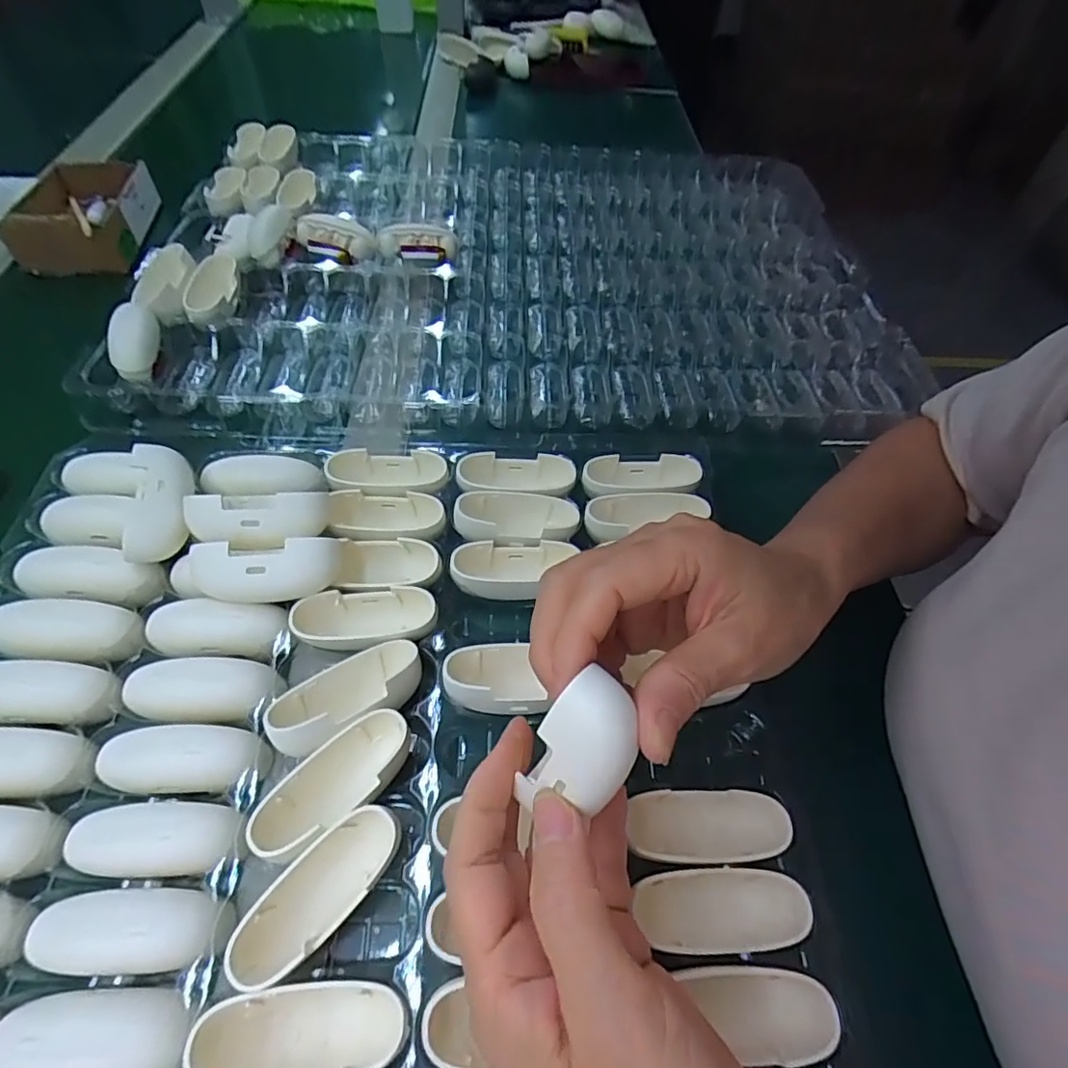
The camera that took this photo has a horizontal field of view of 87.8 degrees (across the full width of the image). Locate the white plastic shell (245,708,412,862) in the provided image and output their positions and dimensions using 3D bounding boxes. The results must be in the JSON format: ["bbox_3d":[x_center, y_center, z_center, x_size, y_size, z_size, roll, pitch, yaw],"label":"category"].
[{"bbox_3d":[-0.084,0.102,0.232,0.070,0.019,0.028,-38,66,-25],"label":"white plastic shell"}]

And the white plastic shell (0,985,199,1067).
[{"bbox_3d":[-0.149,0.172,0.189,0.065,0.016,0.027,4,56,-2],"label":"white plastic shell"}]

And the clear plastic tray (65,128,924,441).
[{"bbox_3d":[-0.008,-0.233,0.460,0.558,0.031,0.386,2,56,-2],"label":"clear plastic tray"}]

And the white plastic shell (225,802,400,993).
[{"bbox_3d":[-0.083,0.137,0.215,0.029,0.014,0.069,36,49,18],"label":"white plastic shell"}]

